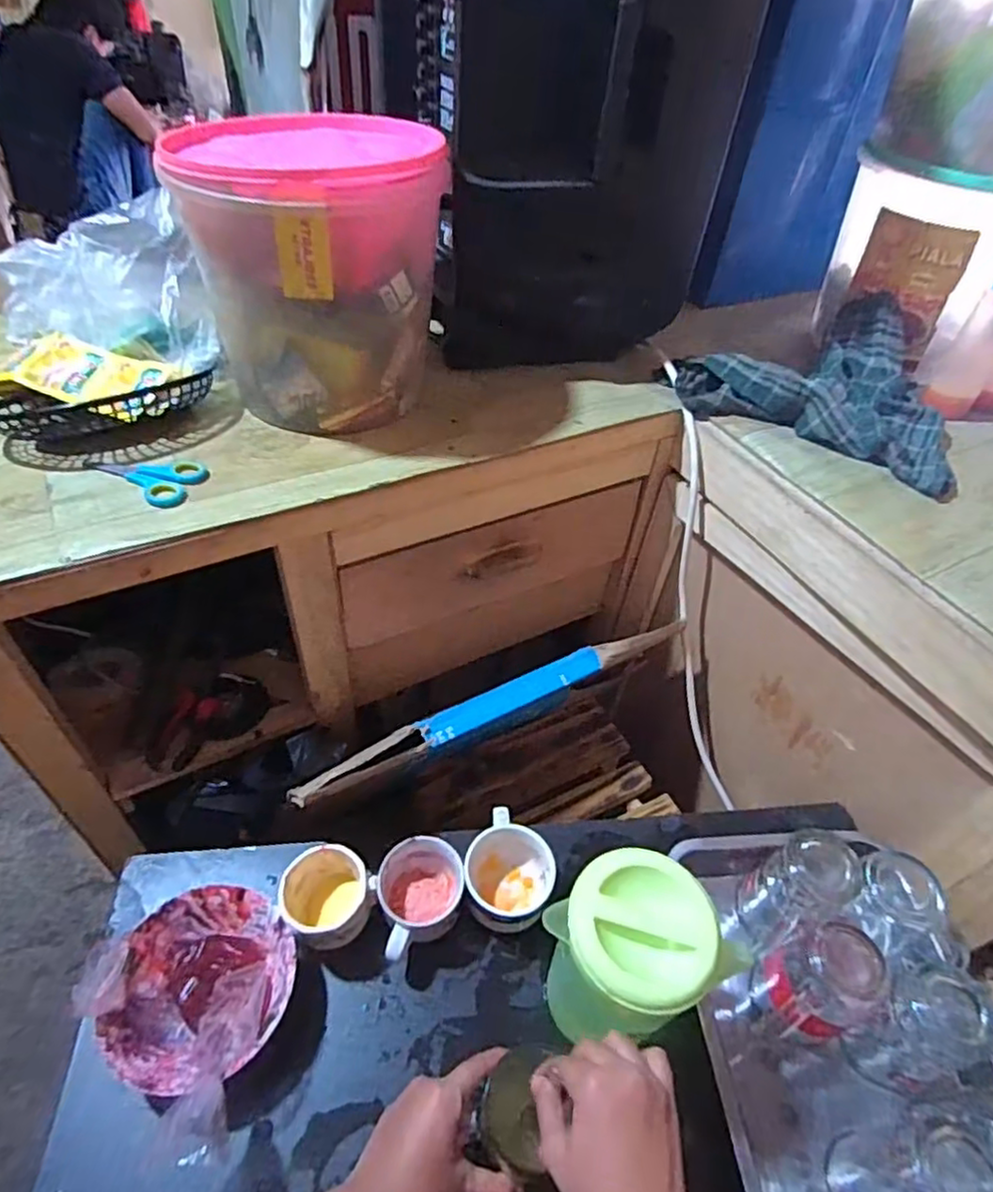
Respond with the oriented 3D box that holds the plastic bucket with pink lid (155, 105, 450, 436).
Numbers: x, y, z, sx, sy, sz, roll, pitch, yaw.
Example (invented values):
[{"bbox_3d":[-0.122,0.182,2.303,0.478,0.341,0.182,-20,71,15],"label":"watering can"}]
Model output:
[{"bbox_3d":[-0.177,-0.329,0.677,0.232,0.228,0.233,-7,48,-10],"label":"plastic bucket with pink lid"}]

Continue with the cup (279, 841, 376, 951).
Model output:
[{"bbox_3d":[-0.157,0.284,0.609,0.075,0.074,0.070,2,47,-2],"label":"cup"}]

